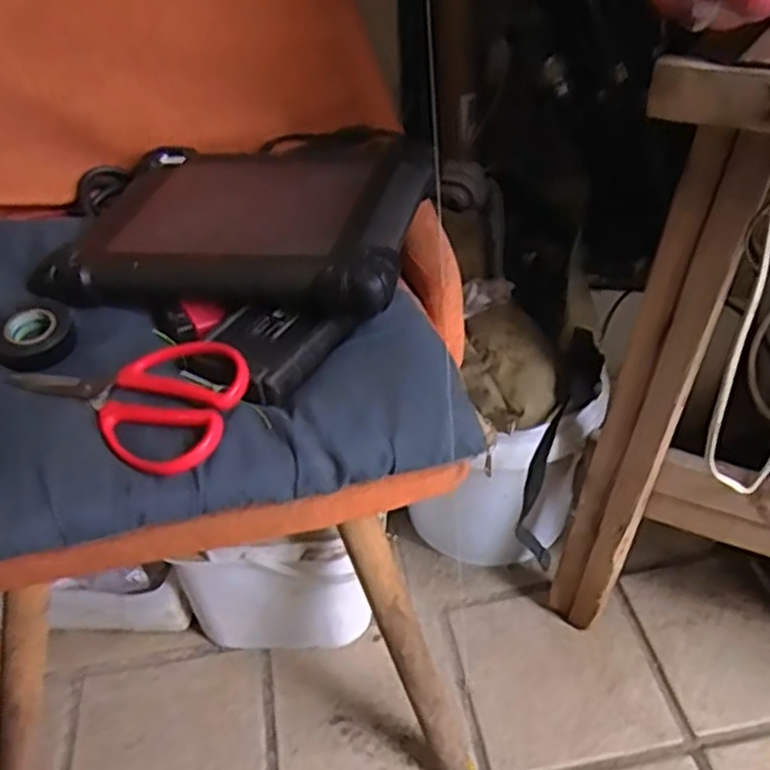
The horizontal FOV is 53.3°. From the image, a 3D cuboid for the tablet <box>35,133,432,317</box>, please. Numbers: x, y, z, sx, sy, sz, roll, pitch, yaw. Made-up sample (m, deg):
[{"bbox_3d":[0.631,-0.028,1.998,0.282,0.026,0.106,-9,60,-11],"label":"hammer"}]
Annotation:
[{"bbox_3d":[-0.110,-0.146,0.648,0.282,0.033,0.231,3,43,15],"label":"tablet"}]

